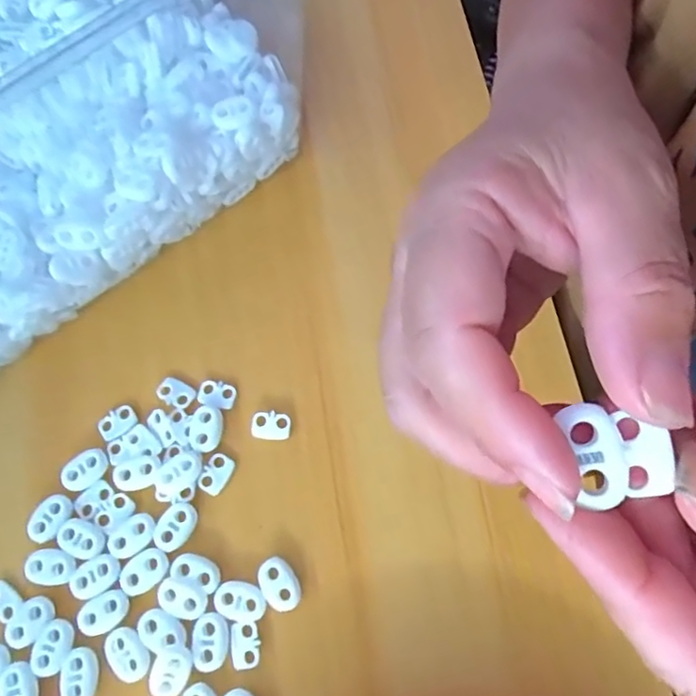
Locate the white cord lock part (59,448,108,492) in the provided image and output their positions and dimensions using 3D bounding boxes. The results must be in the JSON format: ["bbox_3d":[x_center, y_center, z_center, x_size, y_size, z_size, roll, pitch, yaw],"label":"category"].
[{"bbox_3d":[-0.125,0.057,0.277,0.022,0.004,0.015,-39,72,-7],"label":"white cord lock part"}]

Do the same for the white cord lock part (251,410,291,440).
[{"bbox_3d":[-0.037,0.037,0.280,0.019,0.004,0.014,0,72,6],"label":"white cord lock part"}]

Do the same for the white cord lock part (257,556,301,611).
[{"bbox_3d":[-0.030,0.102,0.254,0.016,0.004,0.022,-30,71,-4],"label":"white cord lock part"}]

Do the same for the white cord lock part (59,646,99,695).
[{"bbox_3d":[-0.114,0.139,0.247,0.015,0.004,0.022,-13,71,1],"label":"white cord lock part"}]

